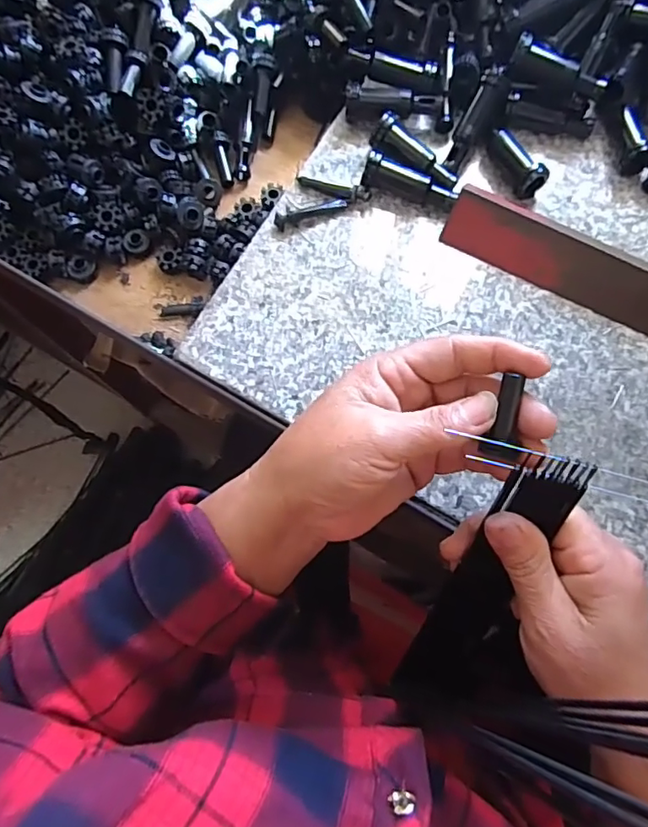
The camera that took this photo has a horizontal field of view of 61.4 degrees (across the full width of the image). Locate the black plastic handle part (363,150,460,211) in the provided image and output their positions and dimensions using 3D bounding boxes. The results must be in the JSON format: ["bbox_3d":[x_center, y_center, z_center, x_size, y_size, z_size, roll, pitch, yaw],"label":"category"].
[{"bbox_3d":[0.058,-0.153,0.364,0.062,0.022,0.018,19,77,4],"label":"black plastic handle part"}]

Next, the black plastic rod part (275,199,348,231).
[{"bbox_3d":[-0.009,-0.139,0.374,0.051,0.009,0.009,-23,77,-6],"label":"black plastic rod part"}]

